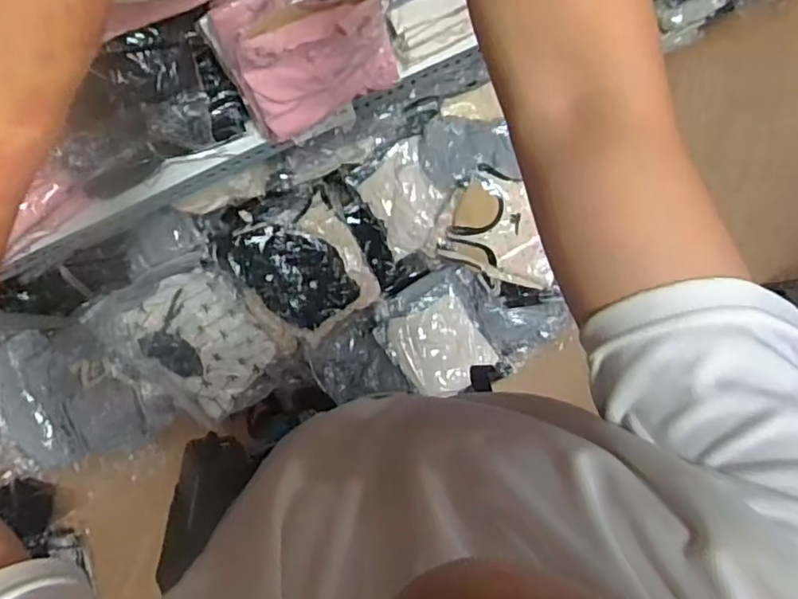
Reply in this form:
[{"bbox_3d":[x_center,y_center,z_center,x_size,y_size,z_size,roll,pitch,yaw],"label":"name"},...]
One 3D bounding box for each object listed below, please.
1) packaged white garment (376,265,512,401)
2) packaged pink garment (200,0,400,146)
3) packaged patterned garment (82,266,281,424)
[{"bbox_3d":[0.103,0.086,1.408,0.263,0.072,0.286,-25,88,-7],"label":"packaged white garment"},{"bbox_3d":[-0.095,-0.308,0.765,0.228,0.258,0.055,-29,74,-3],"label":"packaged pink garment"},{"bbox_3d":[-0.398,0.063,1.239,0.345,0.040,0.294,47,68,-12],"label":"packaged patterned garment"}]

